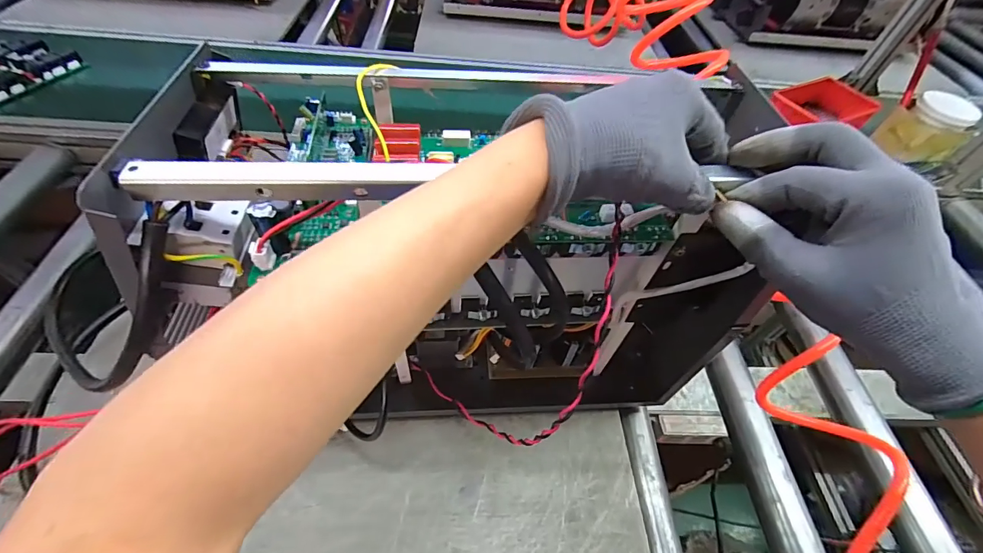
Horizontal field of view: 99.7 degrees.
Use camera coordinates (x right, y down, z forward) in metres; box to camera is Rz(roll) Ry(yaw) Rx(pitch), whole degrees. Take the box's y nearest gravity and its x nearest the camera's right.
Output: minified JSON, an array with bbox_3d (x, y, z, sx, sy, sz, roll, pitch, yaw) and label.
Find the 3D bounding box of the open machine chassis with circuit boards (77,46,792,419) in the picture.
[{"bbox_3d":[-0.013,0.002,0.402,0.435,0.328,0.176,-1,52,-7],"label":"open machine chassis with circuit boards"}]

